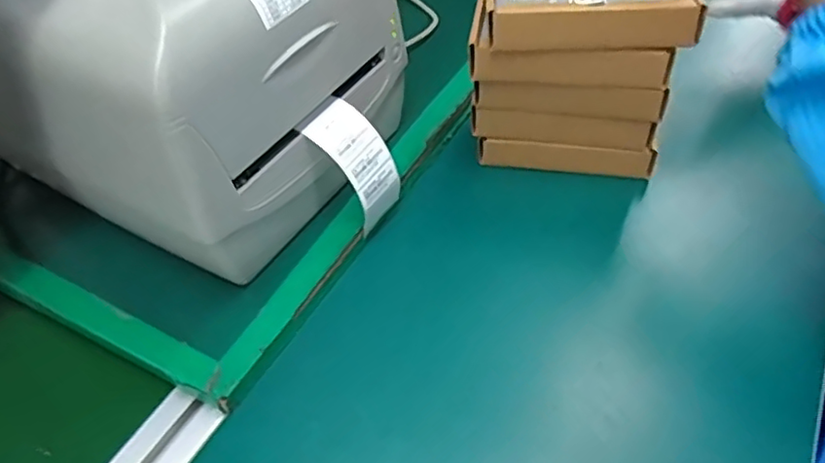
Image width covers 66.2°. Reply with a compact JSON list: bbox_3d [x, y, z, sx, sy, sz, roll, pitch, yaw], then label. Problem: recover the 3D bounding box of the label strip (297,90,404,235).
[{"bbox_3d":[-0.038,-0.048,0.426,0.017,0.084,0.045,-10,31,49],"label":"label strip"}]

